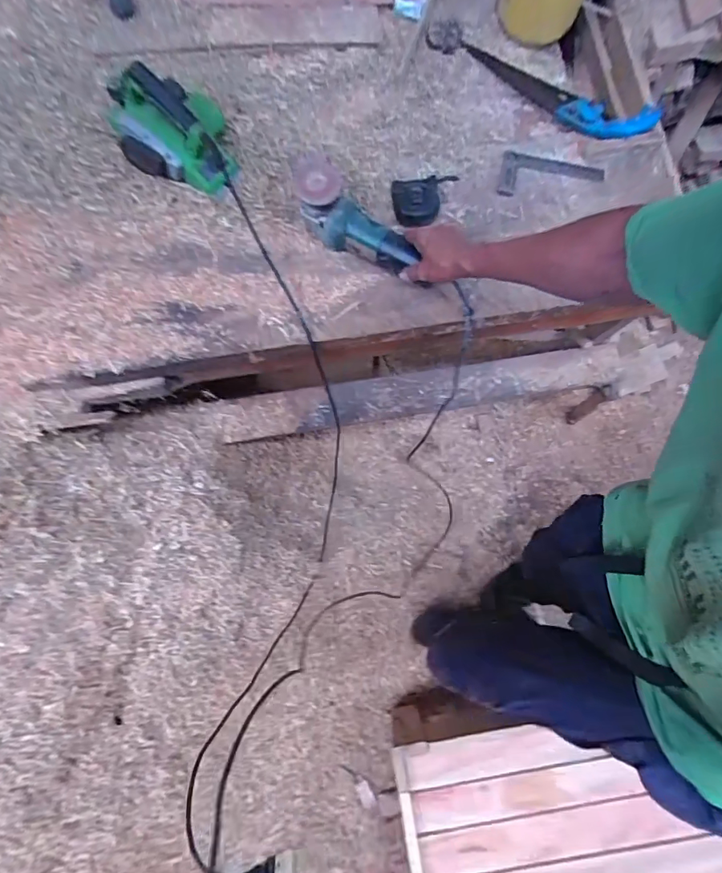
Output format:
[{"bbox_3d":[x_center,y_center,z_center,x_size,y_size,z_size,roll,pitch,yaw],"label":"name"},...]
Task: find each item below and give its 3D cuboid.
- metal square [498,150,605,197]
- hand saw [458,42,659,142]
[{"bbox_3d":[0.364,-0.493,0.886,0.192,0.012,0.100,12,73,5],"label":"metal square"},{"bbox_3d":[0.383,-0.714,0.940,0.435,0.049,0.093,39,77,12],"label":"hand saw"}]

